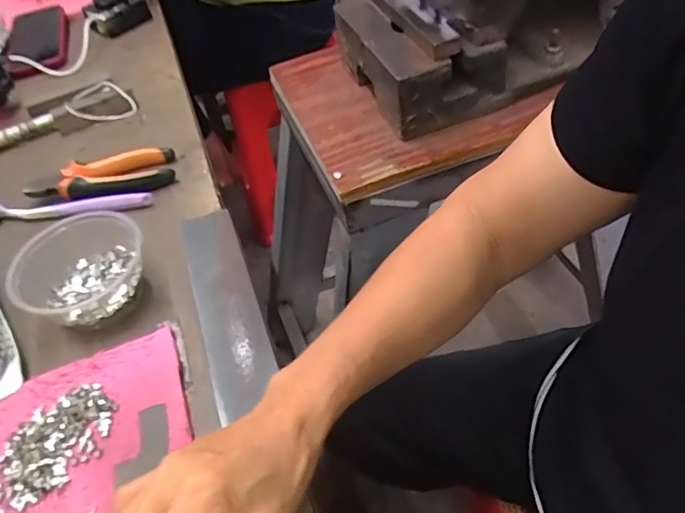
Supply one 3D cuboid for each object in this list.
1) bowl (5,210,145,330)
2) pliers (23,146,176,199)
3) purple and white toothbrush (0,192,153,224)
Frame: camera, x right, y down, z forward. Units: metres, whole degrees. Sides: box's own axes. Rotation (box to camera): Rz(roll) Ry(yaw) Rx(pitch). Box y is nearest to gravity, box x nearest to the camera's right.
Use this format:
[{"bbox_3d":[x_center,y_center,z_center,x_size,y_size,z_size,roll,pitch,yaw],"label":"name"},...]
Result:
[{"bbox_3d":[-0.224,0.009,0.474,0.107,0.046,0.104,-4,48,4],"label":"bowl"},{"bbox_3d":[-0.250,-0.079,0.581,0.149,0.020,0.058,-12,48,-4],"label":"pliers"},{"bbox_3d":[-0.284,-0.053,0.564,0.181,0.010,0.016,-3,48,4],"label":"purple and white toothbrush"}]

